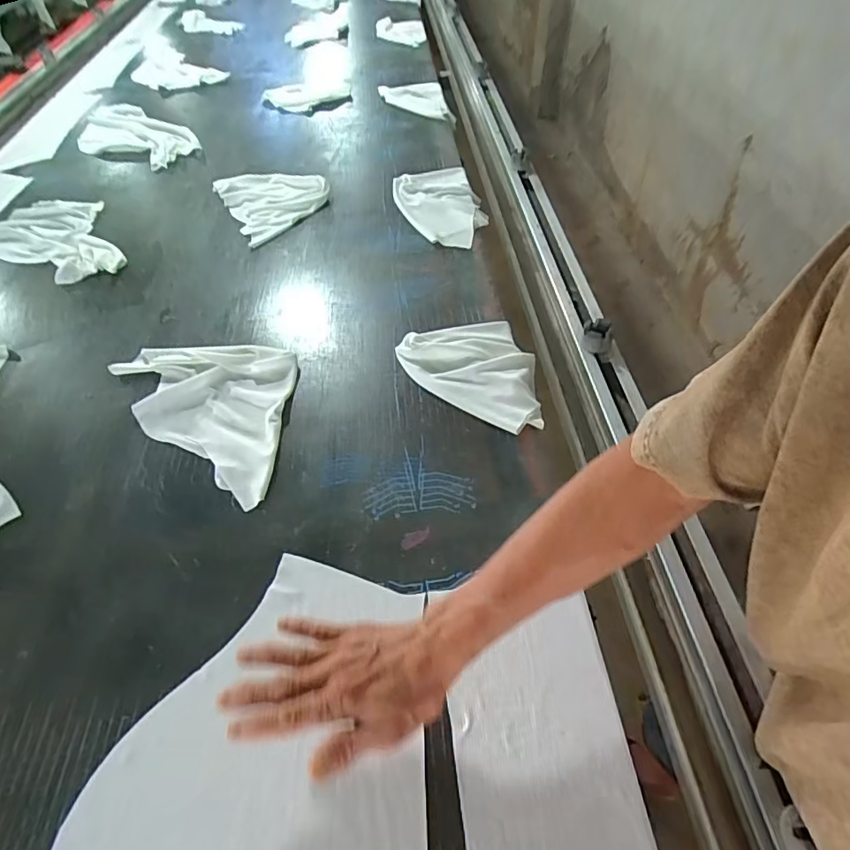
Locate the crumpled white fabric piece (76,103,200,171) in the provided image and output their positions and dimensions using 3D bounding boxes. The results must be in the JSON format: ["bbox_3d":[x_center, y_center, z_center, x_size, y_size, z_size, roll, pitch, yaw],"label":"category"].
[{"bbox_3d":[-0.706,-0.683,1.217,0.400,0.033,0.180,34,62,27],"label":"crumpled white fabric piece"}]

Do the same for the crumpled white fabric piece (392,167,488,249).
[{"bbox_3d":[0.028,-0.421,0.970,0.157,0.025,0.279,-12,52,-4],"label":"crumpled white fabric piece"}]

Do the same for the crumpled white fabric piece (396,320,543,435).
[{"bbox_3d":[0.070,-0.069,0.675,0.159,0.020,0.196,-21,53,-12],"label":"crumpled white fabric piece"}]

